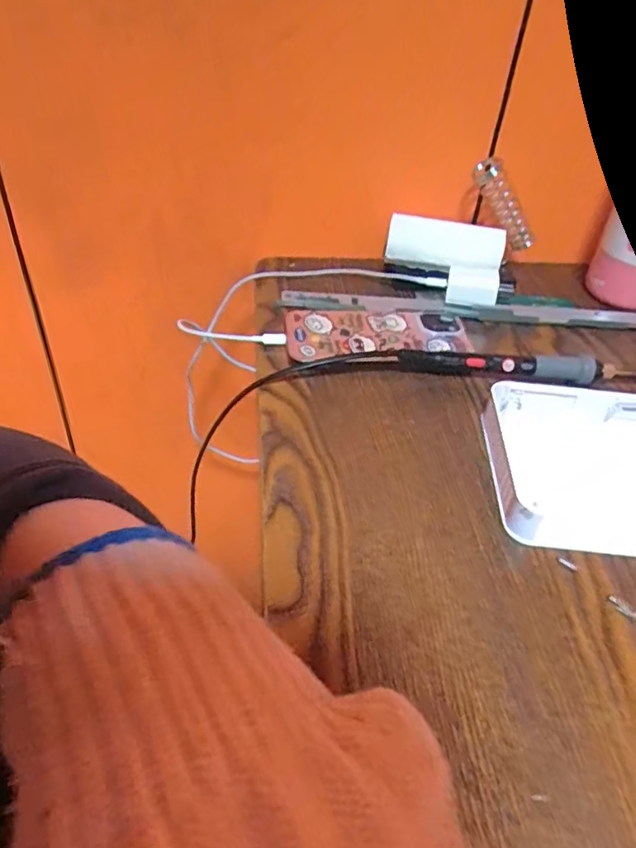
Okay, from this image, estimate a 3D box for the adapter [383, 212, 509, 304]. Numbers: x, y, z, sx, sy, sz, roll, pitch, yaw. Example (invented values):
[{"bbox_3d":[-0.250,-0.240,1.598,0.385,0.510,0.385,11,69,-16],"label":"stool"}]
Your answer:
[{"bbox_3d":[0.107,-0.139,0.507,0.100,0.047,0.065,10,43,7],"label":"adapter"}]

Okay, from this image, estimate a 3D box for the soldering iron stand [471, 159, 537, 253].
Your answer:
[{"bbox_3d":[0.163,-0.189,0.514,0.026,0.085,0.023,-20,30,34],"label":"soldering iron stand"}]

